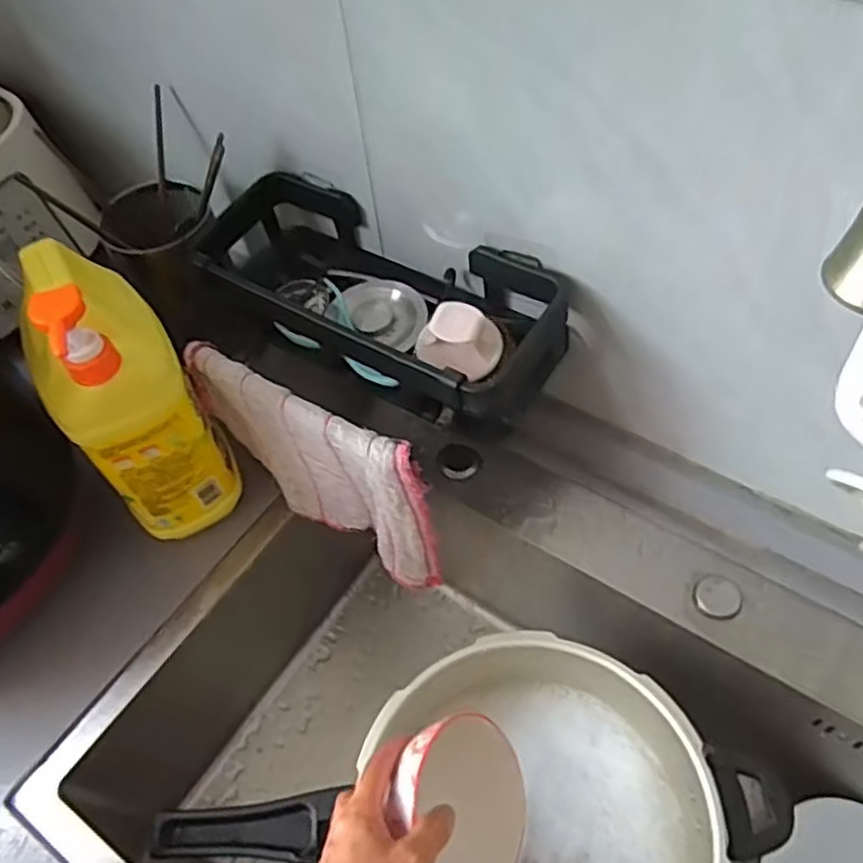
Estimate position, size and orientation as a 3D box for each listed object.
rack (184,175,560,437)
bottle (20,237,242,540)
[{"bbox_3d":[-0.057,-0.111,0.593,0.331,0.087,0.131,30,62,23],"label":"rack"},{"bbox_3d":[-0.230,-0.032,0.550,0.084,0.237,0.121,-31,58,-17],"label":"bottle"}]

